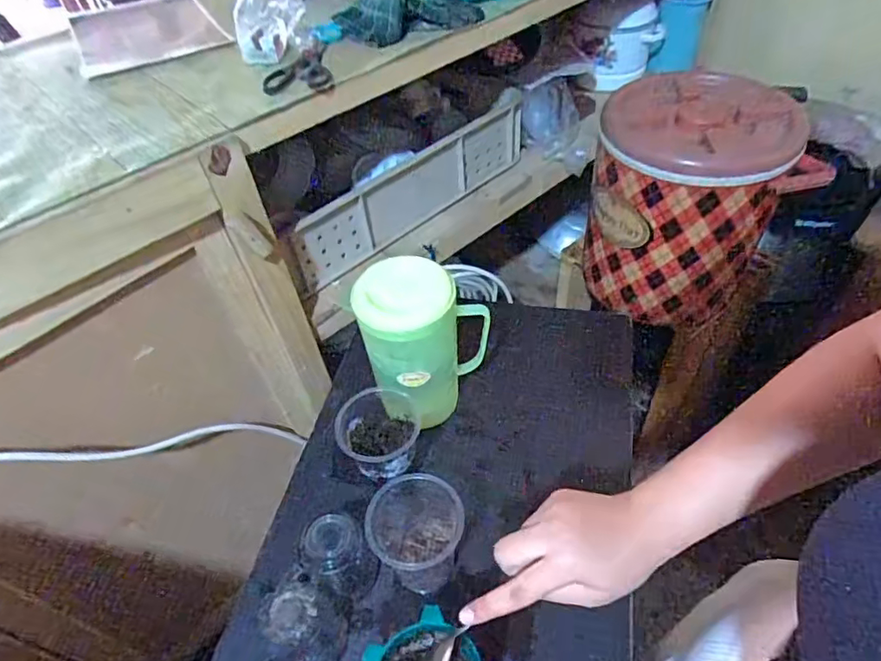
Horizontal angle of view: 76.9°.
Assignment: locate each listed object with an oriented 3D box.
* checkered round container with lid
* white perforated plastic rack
[{"bbox_3d":[0.383,-0.198,0.868,0.268,0.295,0.220,-24,52,-16],"label":"checkered round container with lid"},{"bbox_3d":[-0.037,-0.246,0.976,0.509,0.112,0.034,-36,56,-24],"label":"white perforated plastic rack"}]

